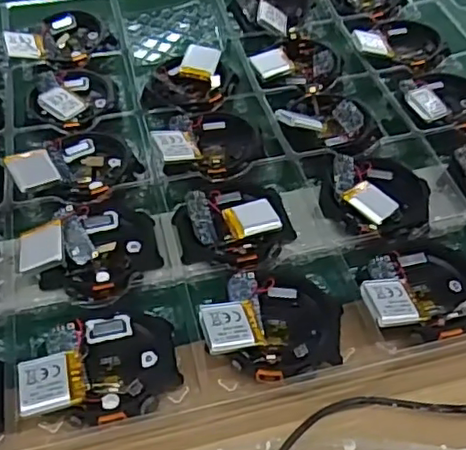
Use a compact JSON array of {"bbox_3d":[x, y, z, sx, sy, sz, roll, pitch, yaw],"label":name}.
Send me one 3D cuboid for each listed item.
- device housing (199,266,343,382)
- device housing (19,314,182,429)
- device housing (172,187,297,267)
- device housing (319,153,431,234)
[{"bbox_3d":[0.016,0.040,0.243,0.057,0.016,0.049,-8,53,-7],"label":"device housing"},{"bbox_3d":[-0.051,0.056,0.231,0.058,0.017,0.045,-12,54,-11],"label":"device housing"},{"bbox_3d":[0.001,-0.001,0.278,0.052,0.014,0.045,-12,54,-10],"label":"device housing"},{"bbox_3d":[0.070,-0.014,0.290,0.051,0.012,0.049,1,52,-1],"label":"device housing"}]

